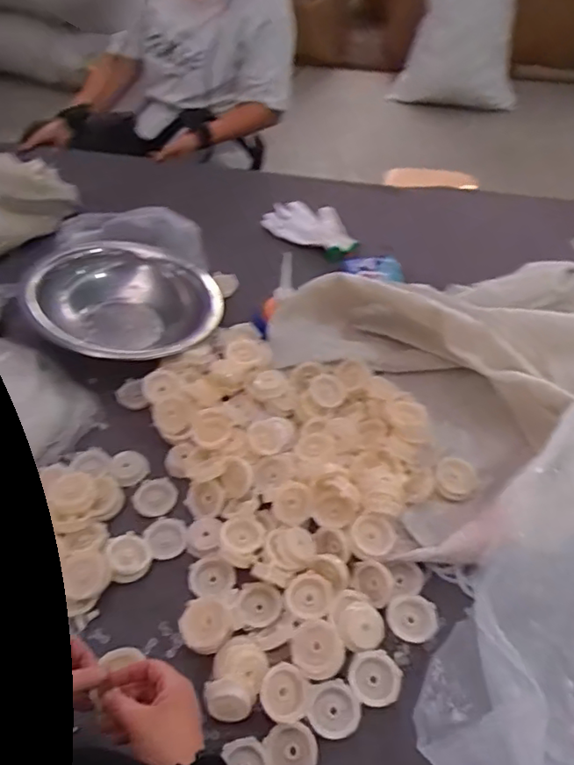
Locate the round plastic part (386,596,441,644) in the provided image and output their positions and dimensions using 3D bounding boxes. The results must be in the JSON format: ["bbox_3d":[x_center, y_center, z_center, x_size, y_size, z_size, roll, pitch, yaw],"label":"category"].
[{"bbox_3d":[0.145,0.274,0.676,0.056,0.010,0.053,0,51,0],"label":"round plastic part"}]

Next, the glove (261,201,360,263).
[{"bbox_3d":[0.058,-0.317,1.177,0.205,0.025,0.128,30,56,22],"label":"glove"}]

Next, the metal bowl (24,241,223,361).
[{"bbox_3d":[-0.256,-0.128,0.968,0.277,0.117,0.293,0,51,0],"label":"metal bowl"}]

